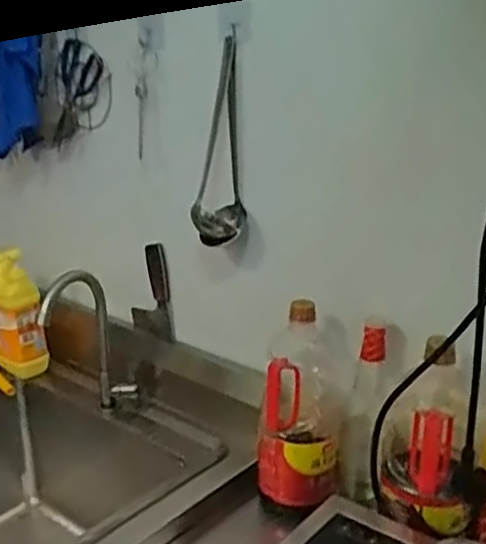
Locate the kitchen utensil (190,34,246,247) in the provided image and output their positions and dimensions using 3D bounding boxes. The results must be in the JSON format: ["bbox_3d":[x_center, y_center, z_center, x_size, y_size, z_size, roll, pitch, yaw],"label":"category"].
[{"bbox_3d":[-0.036,-0.179,1.046,0.076,0.292,0.051,-2,19,-4],"label":"kitchen utensil"}]

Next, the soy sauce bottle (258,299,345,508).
[{"bbox_3d":[0.084,0.185,1.028,0.114,0.262,0.122,2,19,6],"label":"soy sauce bottle"}]

